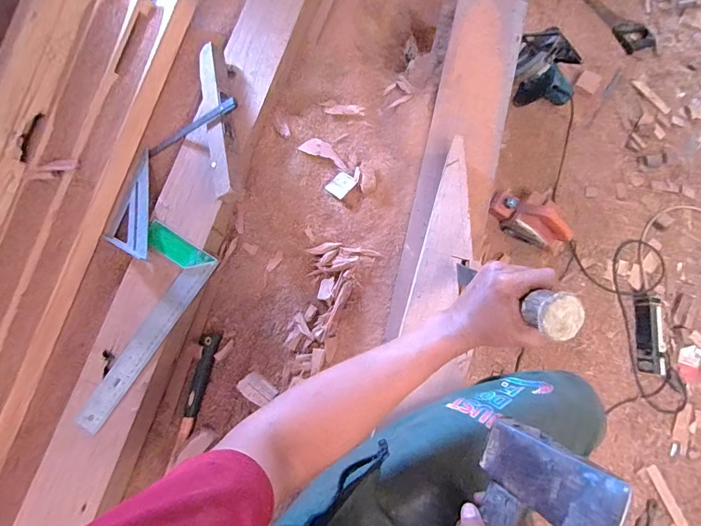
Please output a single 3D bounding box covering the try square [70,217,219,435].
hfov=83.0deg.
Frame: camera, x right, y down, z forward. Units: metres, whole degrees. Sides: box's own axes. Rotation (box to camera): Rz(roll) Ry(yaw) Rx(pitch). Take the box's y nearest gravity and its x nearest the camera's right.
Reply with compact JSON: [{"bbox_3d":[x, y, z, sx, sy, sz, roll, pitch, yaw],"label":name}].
[{"bbox_3d":[-0.329,0.094,0.595,0.107,0.021,0.301,30,81,7],"label":"try square"}]

